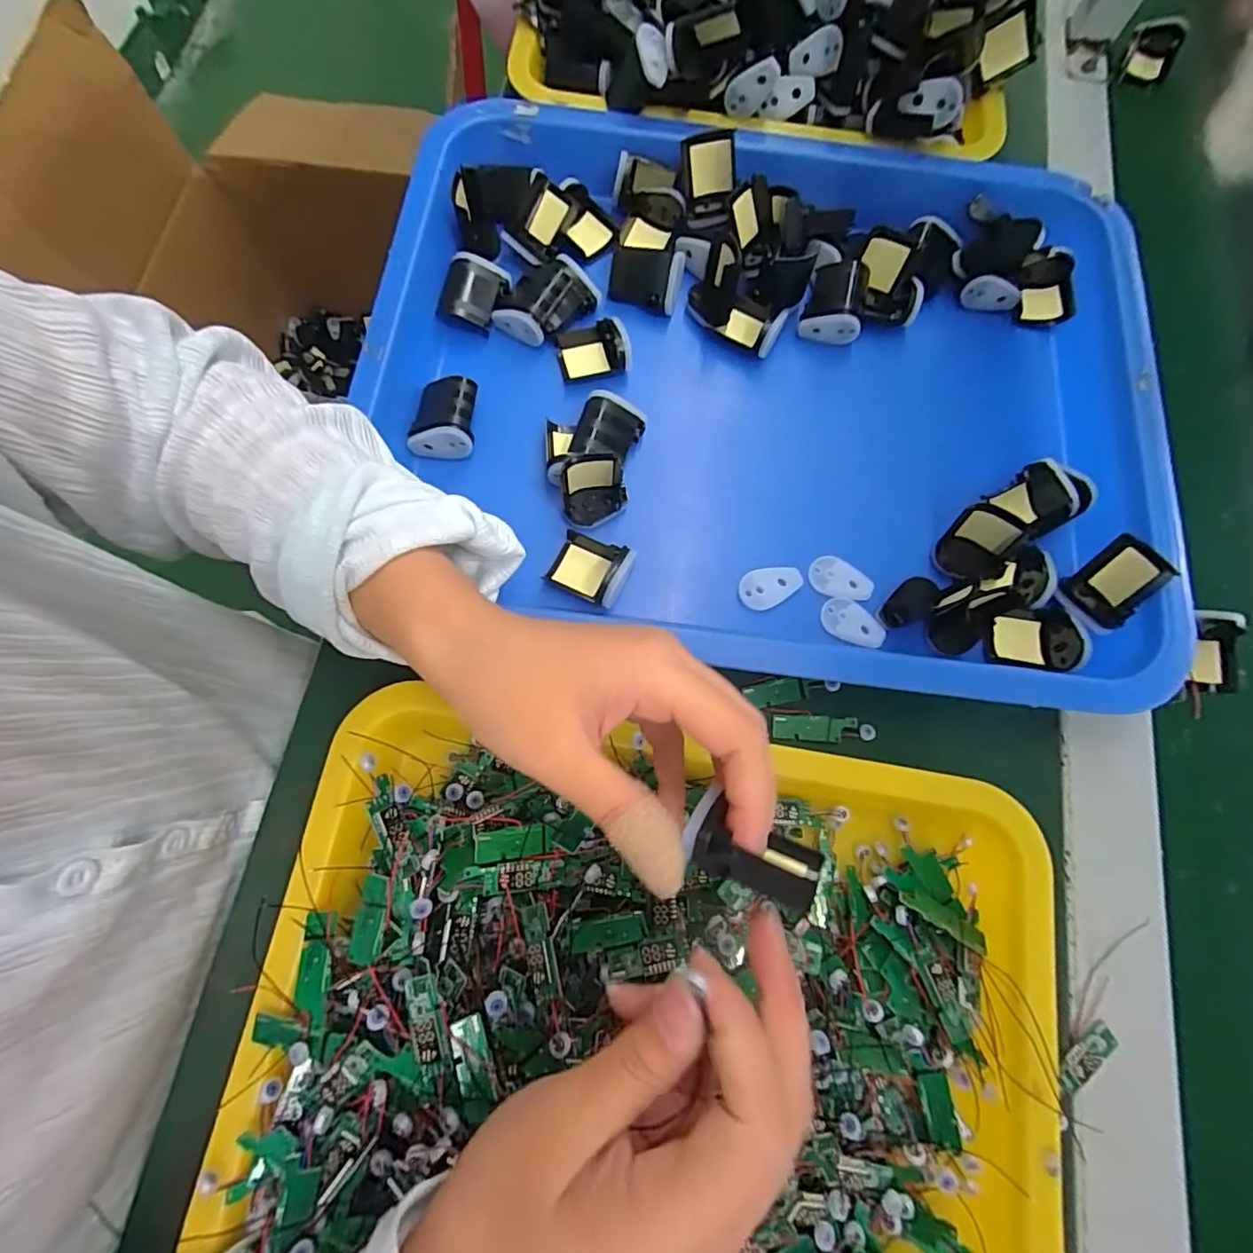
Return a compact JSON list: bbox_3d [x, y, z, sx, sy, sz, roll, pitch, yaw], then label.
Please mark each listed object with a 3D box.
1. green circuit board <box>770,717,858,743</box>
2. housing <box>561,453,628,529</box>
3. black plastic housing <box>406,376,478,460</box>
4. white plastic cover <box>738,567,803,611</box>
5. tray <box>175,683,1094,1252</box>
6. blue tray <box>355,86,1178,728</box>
[{"bbox_3d":[0.098,0.053,0.291,0.043,0.004,0.013,2,76,-2],"label":"green circuit board"},{"bbox_3d":[-0.017,-0.073,0.300,0.035,0.037,0.025,-7,76,-4],"label":"housing"},{"bbox_3d":[-0.103,-0.118,0.317,0.034,0.025,0.042,-1,76,-2],"label":"black plastic housing"},{"bbox_3d":[0.079,-0.021,0.305,0.036,0.004,0.021,-7,76,-4],"label":"white plastic cover"},{"bbox_3d":[0.019,0.176,0.231,0.342,0.045,0.258,9,75,0],"label":"tray"},{"bbox_3d":[0.082,-0.135,0.328,0.453,0.054,0.327,11,75,1],"label":"blue tray"}]

